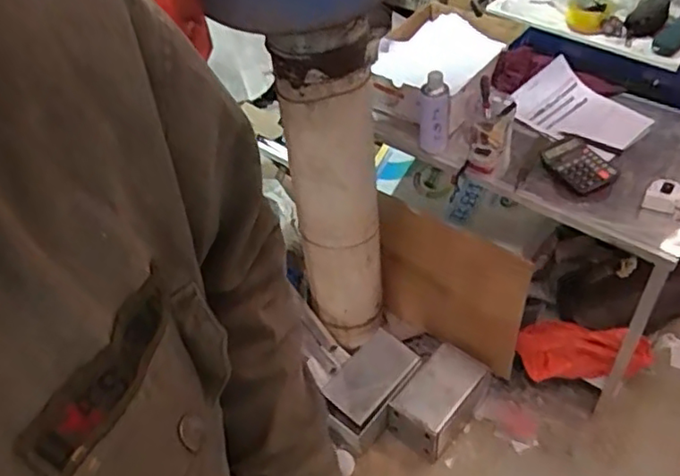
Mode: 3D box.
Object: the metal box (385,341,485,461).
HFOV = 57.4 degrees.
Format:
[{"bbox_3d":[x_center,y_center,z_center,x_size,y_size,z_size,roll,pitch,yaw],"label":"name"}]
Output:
[{"bbox_3d":[0.236,0.387,1.511,0.139,0.152,0.225,27,53,30],"label":"metal box"}]

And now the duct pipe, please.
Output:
[{"bbox_3d":[0.004,-0.075,1.421,0.191,0.802,0.148,1,44,8],"label":"duct pipe"}]

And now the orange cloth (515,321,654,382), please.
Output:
[{"bbox_3d":[0.573,0.267,1.453,0.291,0.111,0.110,3,44,10],"label":"orange cloth"}]

